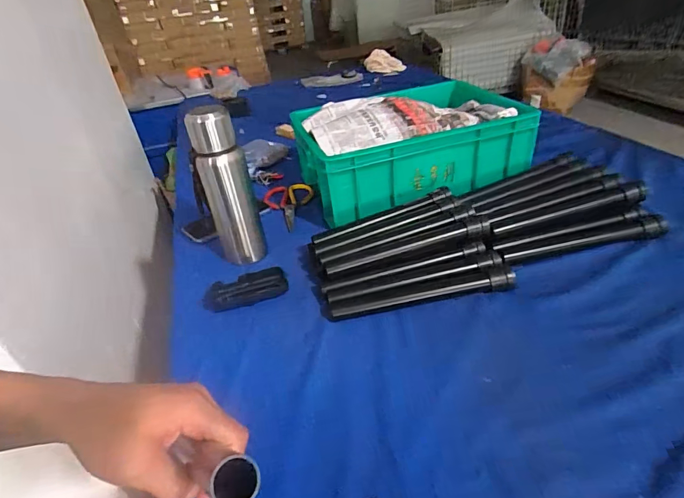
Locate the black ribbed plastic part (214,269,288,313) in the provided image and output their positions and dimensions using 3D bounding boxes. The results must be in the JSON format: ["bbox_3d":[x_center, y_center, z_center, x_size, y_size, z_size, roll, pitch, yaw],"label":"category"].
[{"bbox_3d":[-0.137,0.059,0.611,0.109,0.022,0.051,-12,34,-7],"label":"black ribbed plastic part"}]

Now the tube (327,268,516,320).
[{"bbox_3d":[0.107,0.059,0.555,0.249,0.026,0.029,-8,34,-2],"label":"tube"}]

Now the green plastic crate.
[{"bbox_3d":[0.124,-0.215,0.813,0.401,0.133,0.287,-15,35,-12],"label":"green plastic crate"}]

